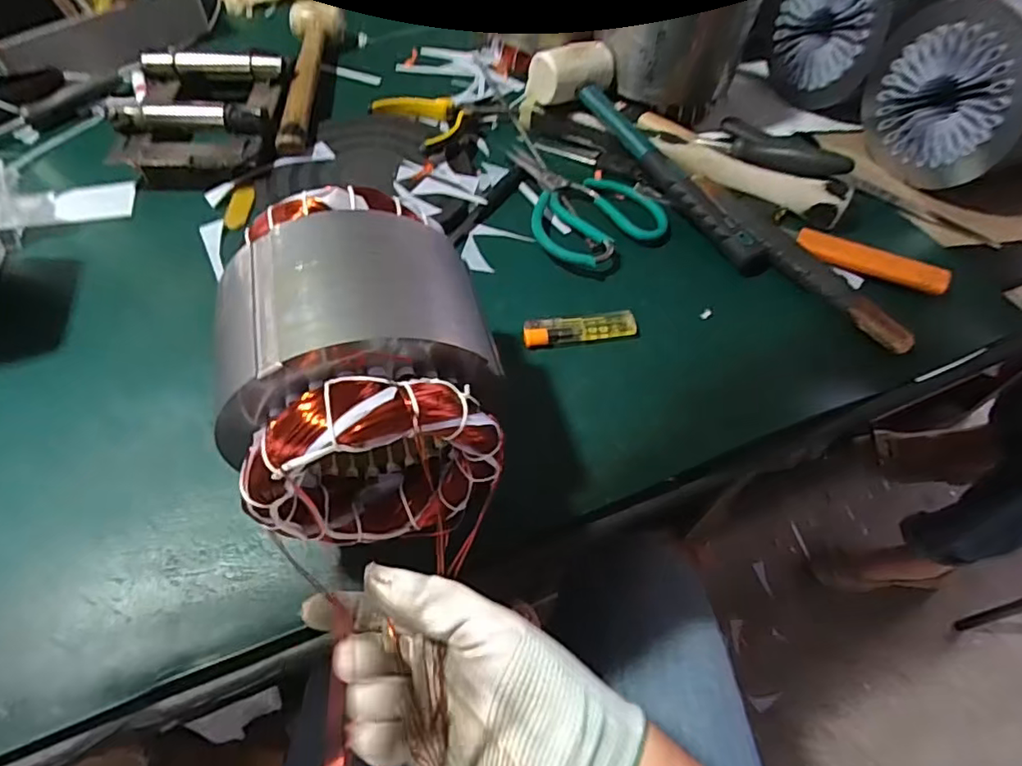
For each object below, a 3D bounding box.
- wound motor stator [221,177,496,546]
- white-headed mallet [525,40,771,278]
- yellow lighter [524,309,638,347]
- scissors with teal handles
[{"bbox_3d":[-0.078,-0.014,0.328,0.123,0.125,0.165,-8,57,-8],"label":"wound motor stator"},{"bbox_3d":[0.118,-0.223,0.530,0.089,0.051,0.304,-23,60,-17],"label":"white-headed mallet"},{"bbox_3d":[0.054,-0.043,0.453,0.088,0.009,0.021,-8,57,-8],"label":"yellow lighter"},{"bbox_3d":[0.074,-0.168,0.529,0.120,0.019,0.175,-6,57,-7],"label":"scissors with teal handles"}]

